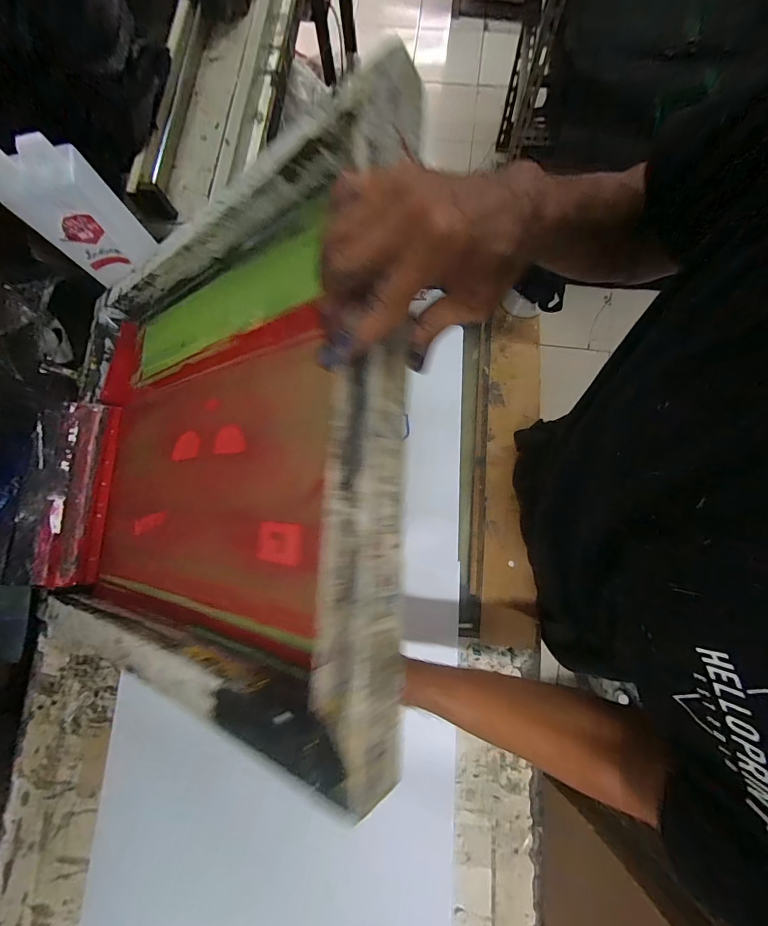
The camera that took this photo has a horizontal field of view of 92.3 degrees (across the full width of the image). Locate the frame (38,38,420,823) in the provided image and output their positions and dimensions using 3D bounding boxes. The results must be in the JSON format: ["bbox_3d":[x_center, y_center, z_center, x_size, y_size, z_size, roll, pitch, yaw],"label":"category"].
[{"bbox_3d":[-0.197,-0.033,0.362,0.507,0.064,0.422,-3,80,39],"label":"frame"}]

